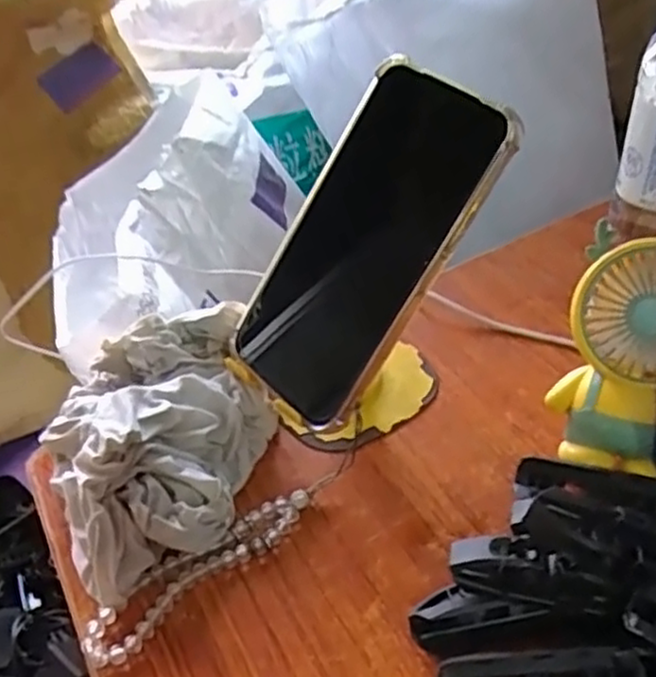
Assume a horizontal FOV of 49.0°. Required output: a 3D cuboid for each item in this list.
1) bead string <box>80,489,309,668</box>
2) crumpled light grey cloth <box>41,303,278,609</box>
[{"bbox_3d":[-0.056,0.103,0.324,0.114,0.010,0.025,-32,48,-26],"label":"bead string"},{"bbox_3d":[-0.080,0.049,0.354,0.104,0.051,0.132,-16,43,-10],"label":"crumpled light grey cloth"}]

